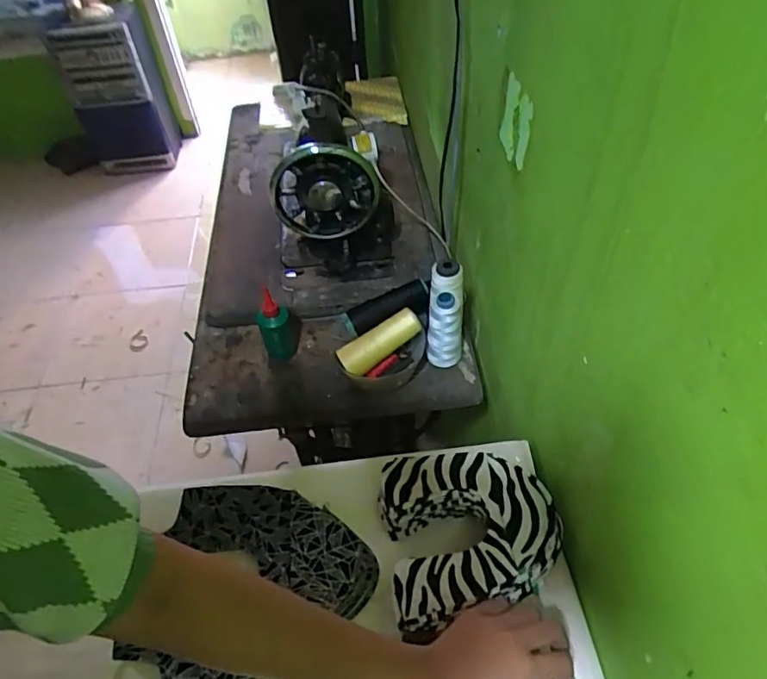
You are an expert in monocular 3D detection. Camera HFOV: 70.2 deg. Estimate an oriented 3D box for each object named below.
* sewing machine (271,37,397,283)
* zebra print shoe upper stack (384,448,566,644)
[{"bbox_3d":[-0.098,-0.274,0.850,0.161,0.217,0.322,-12,50,-7],"label":"sewing machine"},{"bbox_3d":[0.084,0.186,0.544,0.165,0.060,0.165,-9,50,-4],"label":"zebra print shoe upper stack"}]

